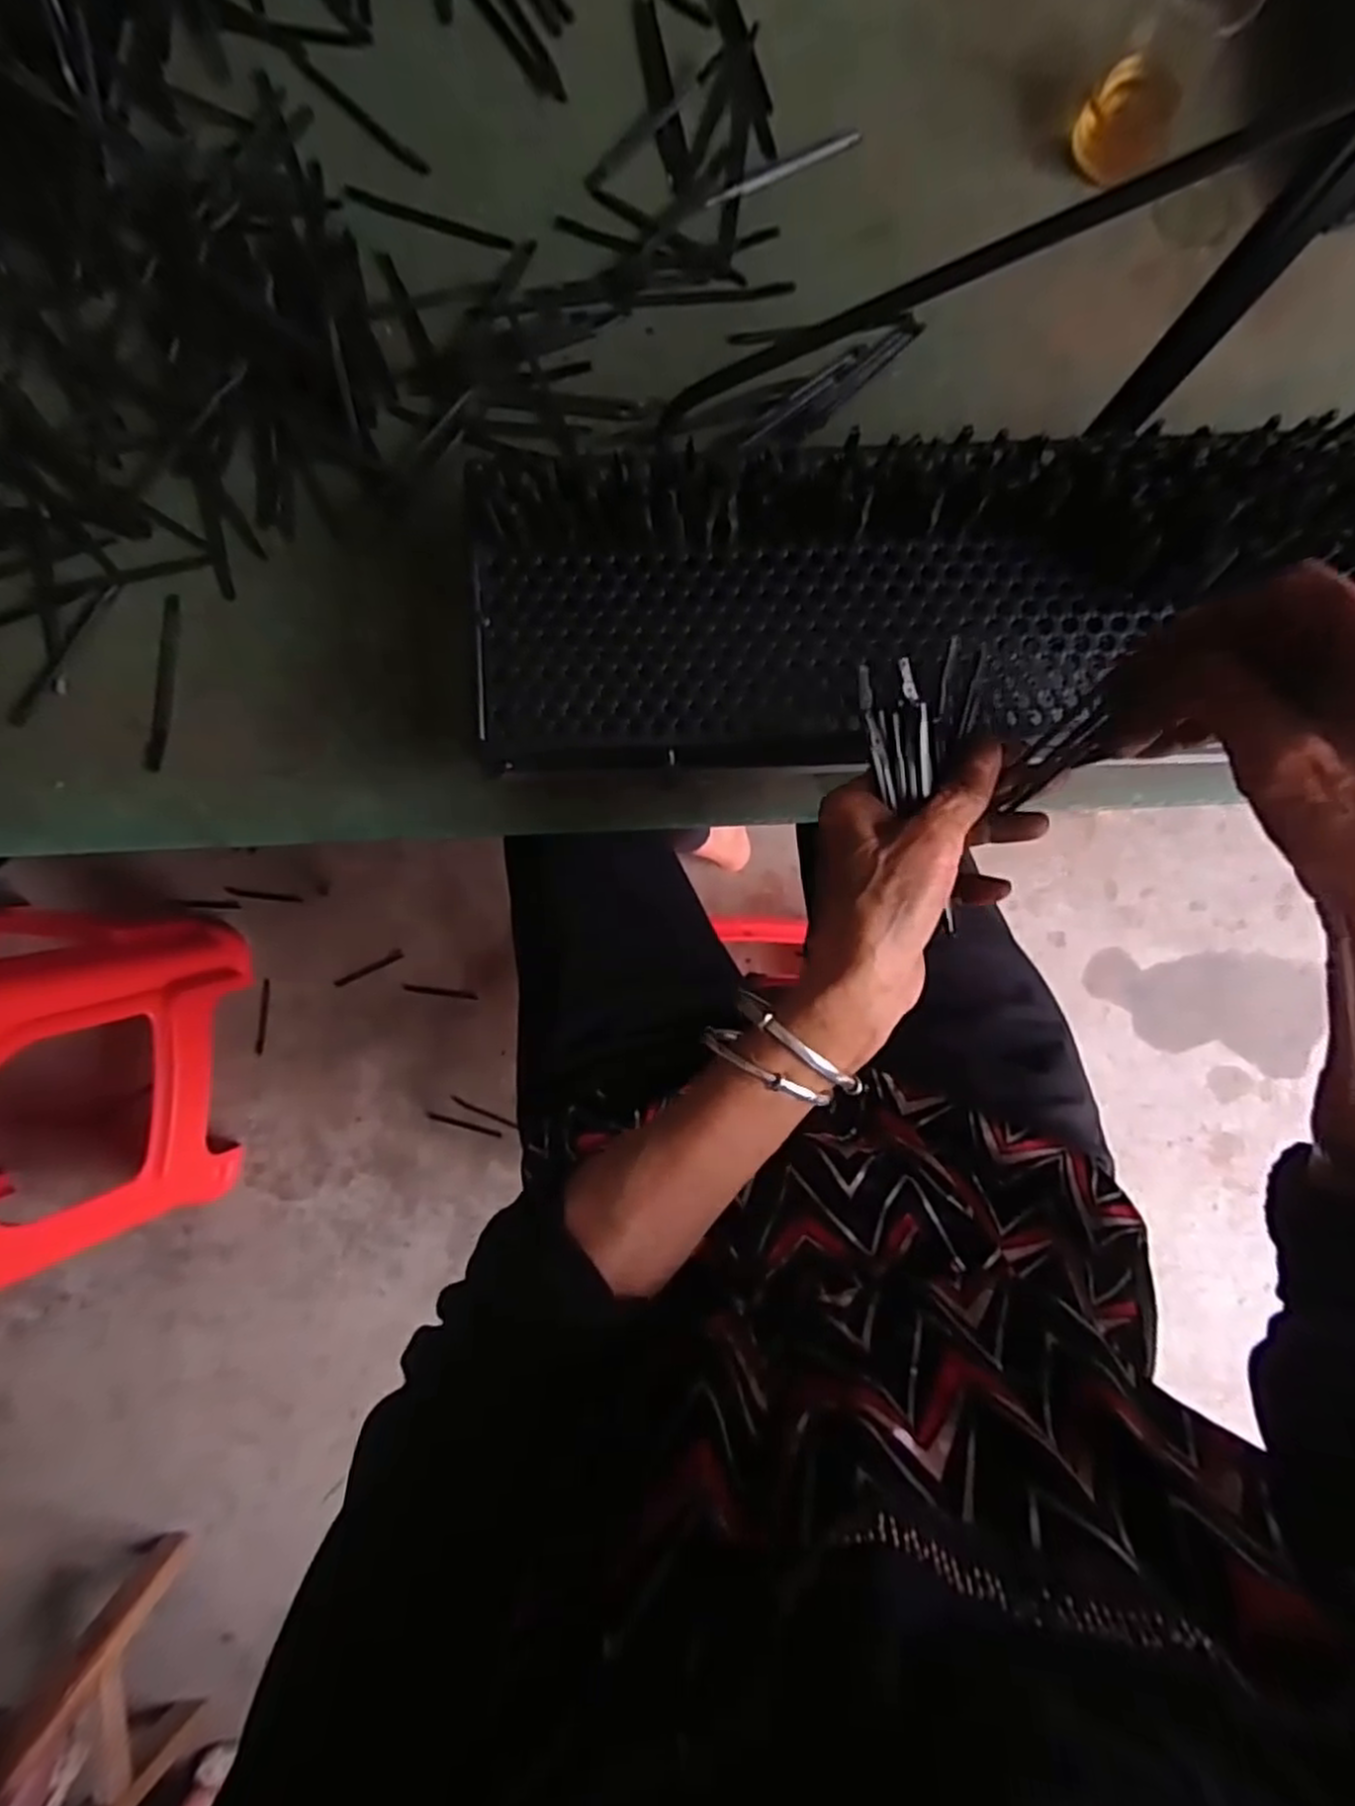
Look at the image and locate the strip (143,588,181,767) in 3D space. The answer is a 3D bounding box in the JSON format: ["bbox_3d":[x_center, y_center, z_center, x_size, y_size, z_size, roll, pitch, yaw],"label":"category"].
[{"bbox_3d":[-0.304,-0.131,0.443,0.013,0.004,0.104,5,91,0],"label":"strip"}]

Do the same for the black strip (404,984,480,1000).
[{"bbox_3d":[-0.329,0.123,1.045,0.100,0.005,0.010,9,89,-15],"label":"black strip"}]

